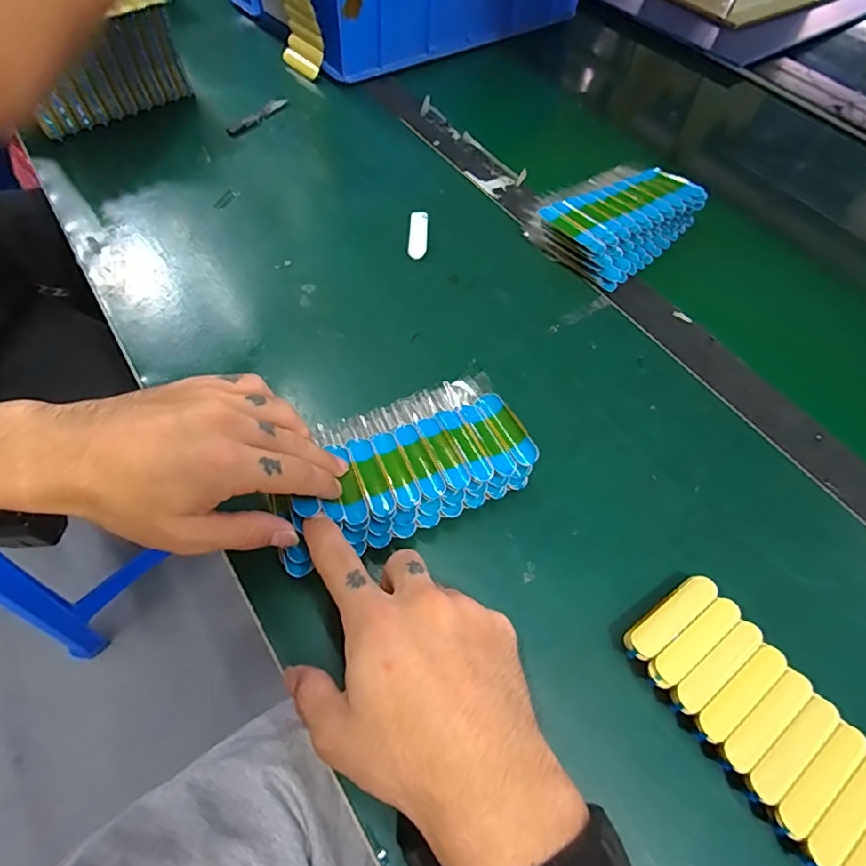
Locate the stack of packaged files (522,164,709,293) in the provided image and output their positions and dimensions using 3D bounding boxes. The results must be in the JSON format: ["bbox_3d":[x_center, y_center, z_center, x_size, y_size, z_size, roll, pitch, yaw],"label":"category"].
[{"bbox_3d":[0.168,-0.194,0.466,0.154,0.033,0.094,-38,67,-24],"label":"stack of packaged files"}]

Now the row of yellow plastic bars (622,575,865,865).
[{"bbox_3d":[0.170,0.151,0.262,0.064,0.018,0.150,-31,64,-21],"label":"row of yellow plastic bars"}]

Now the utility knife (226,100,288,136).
[{"bbox_3d":[-0.183,-0.333,0.550,0.016,0.008,0.082,35,62,18],"label":"utility knife"}]

